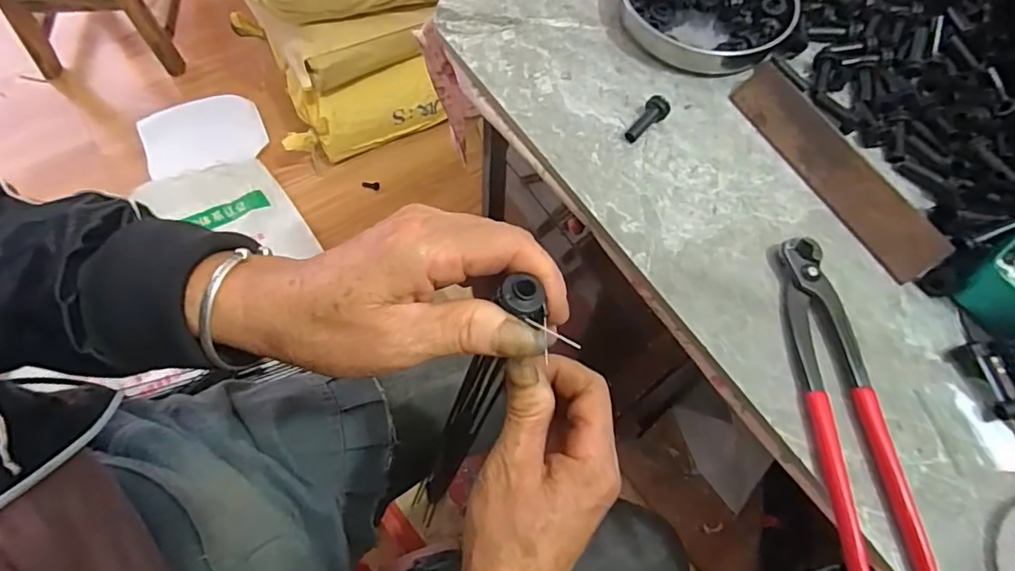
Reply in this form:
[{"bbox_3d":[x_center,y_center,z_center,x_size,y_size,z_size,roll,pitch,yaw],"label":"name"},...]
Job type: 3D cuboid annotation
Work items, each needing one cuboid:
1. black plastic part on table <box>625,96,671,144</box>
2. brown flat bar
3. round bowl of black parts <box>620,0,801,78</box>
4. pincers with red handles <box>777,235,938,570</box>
[{"bbox_3d":[0.103,-0.121,0.406,0.016,0.016,0.039,36,68,14],"label":"black plastic part on table"},{"bbox_3d":[0.227,-0.083,0.388,0.005,0.037,0.179,-7,59,-48],"label":"brown flat bar"},{"bbox_3d":[0.161,-0.233,0.453,0.133,0.024,0.136,8,65,1],"label":"round bowl of black parts"},{"bbox_3d":[0.199,0.065,0.330,0.042,0.014,0.198,-1,65,-3],"label":"pincers with red handles"}]

